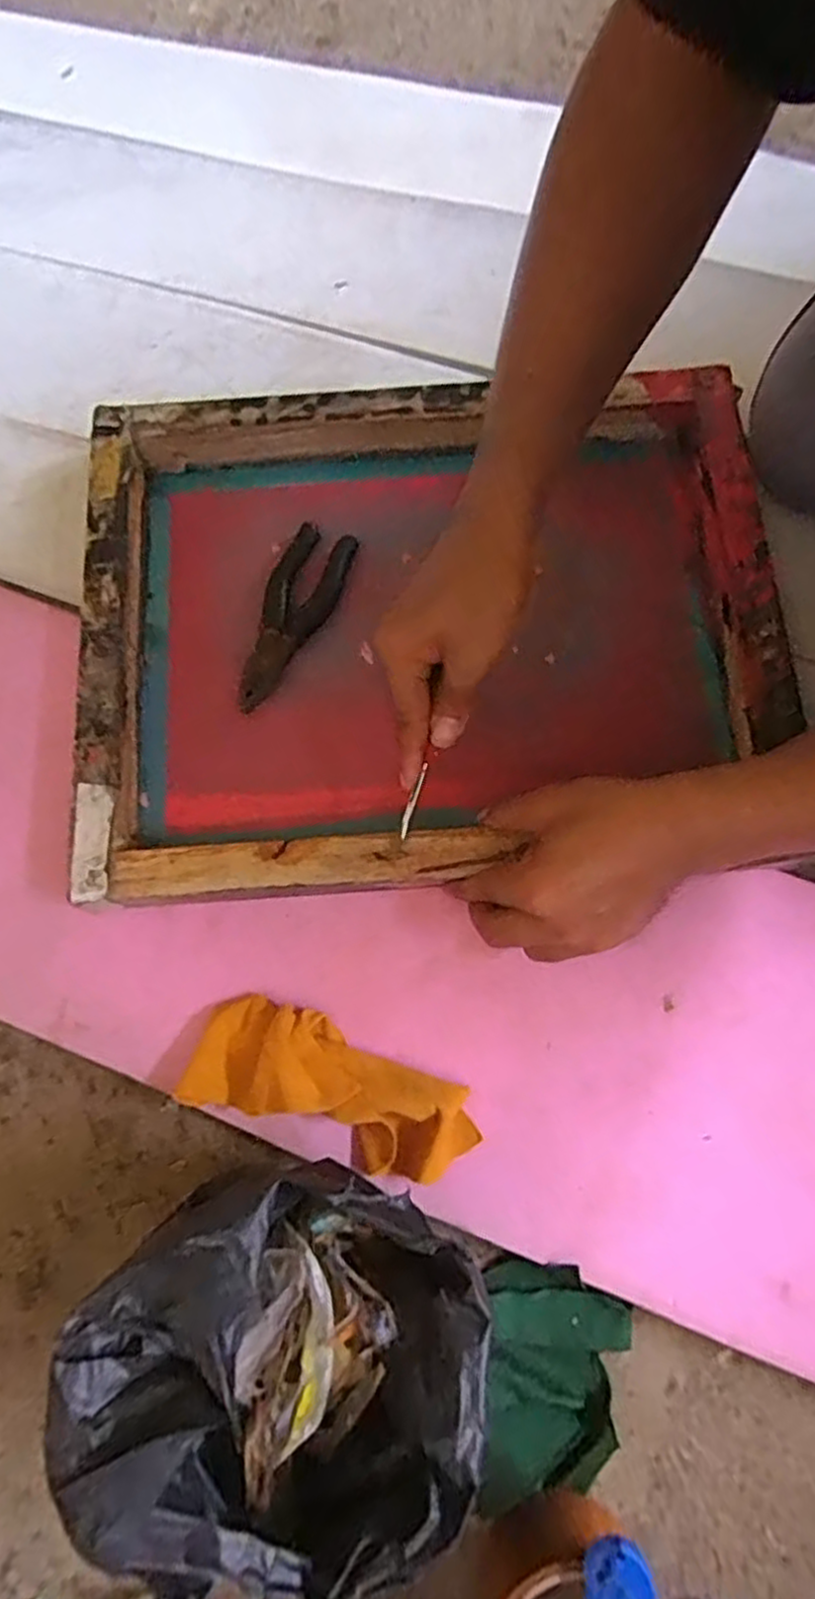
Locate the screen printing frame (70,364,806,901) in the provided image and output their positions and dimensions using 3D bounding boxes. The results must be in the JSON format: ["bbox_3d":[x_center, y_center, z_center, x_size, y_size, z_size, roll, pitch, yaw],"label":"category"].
[{"bbox_3d":[0.014,-0.115,0.501,0.449,0.047,0.343,-4,77,-1],"label":"screen printing frame"}]

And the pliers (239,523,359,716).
[{"bbox_3d":[-0.087,-0.132,0.532,0.048,0.012,0.144,26,78,6],"label":"pliers"}]

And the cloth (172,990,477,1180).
[{"bbox_3d":[-0.044,0.172,0.439,0.176,0.032,0.071,20,78,5],"label":"cloth"}]

